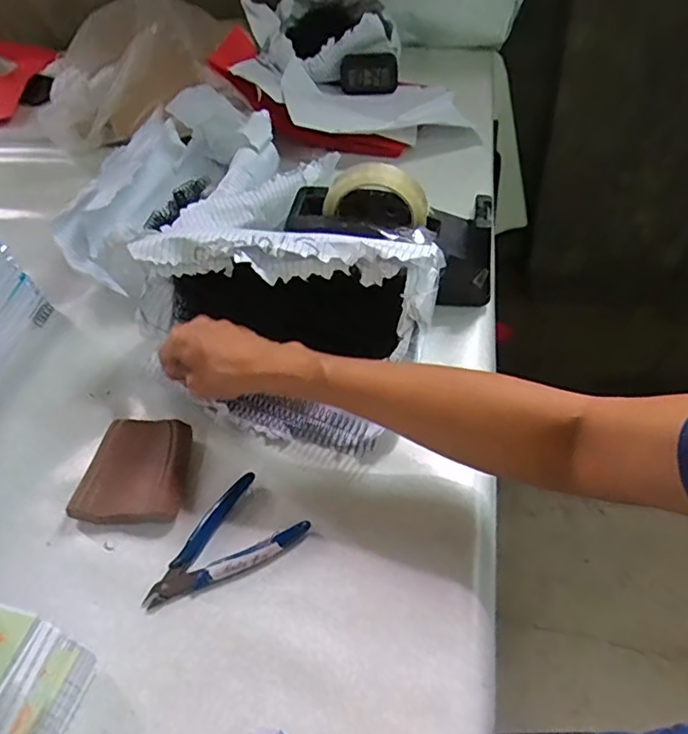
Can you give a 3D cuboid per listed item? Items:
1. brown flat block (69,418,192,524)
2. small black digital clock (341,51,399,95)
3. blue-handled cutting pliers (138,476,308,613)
[{"bbox_3d":[-0.172,0.085,0.480,0.085,0.022,0.086,-1,49,6],"label":"brown flat block"},{"bbox_3d":[0.040,-0.466,0.921,0.089,0.057,0.013,-2,30,1],"label":"small black digital clock"},{"bbox_3d":[-0.096,0.136,0.434,0.119,0.011,0.073,-37,55,-23],"label":"blue-handled cutting pliers"}]

